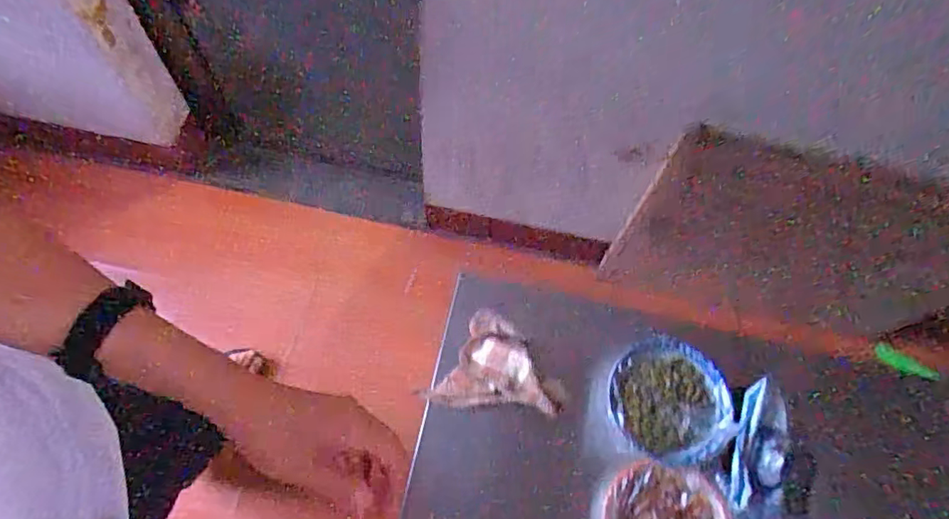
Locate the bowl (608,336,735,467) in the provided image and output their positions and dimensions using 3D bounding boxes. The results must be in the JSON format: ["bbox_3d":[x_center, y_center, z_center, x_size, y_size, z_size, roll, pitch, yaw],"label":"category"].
[{"bbox_3d":[0.326,0.234,0.922,0.195,0.047,0.189,3,61,-5],"label":"bowl"}]

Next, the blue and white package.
[{"bbox_3d":[0.470,0.298,0.897,0.092,0.034,0.203,17,61,4],"label":"blue and white package"}]

